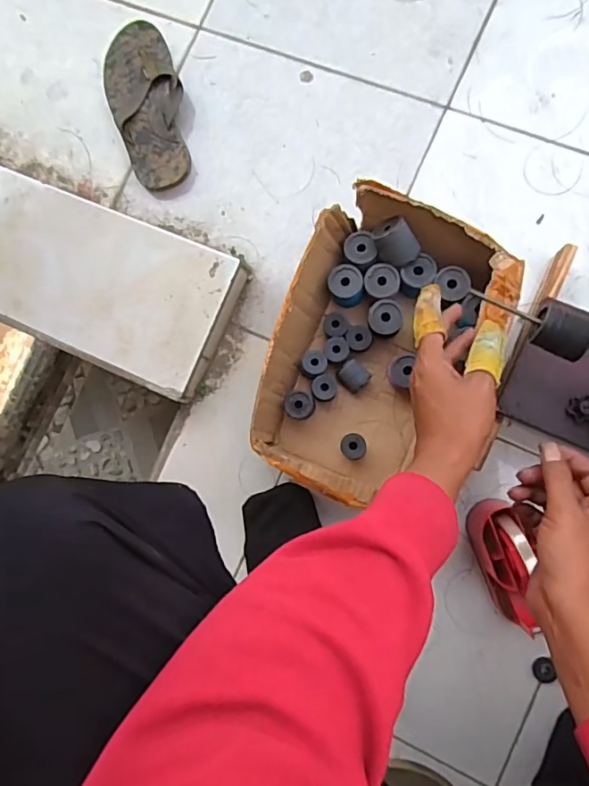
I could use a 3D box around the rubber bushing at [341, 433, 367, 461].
[{"bbox_3d":[0.077,0.070,0.700,0.031,0.041,0.034,-1,84,8],"label":"rubber bushing"}]

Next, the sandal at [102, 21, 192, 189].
[{"bbox_3d":[-0.217,-0.431,0.809,0.106,0.029,0.261,-21,82,5],"label":"sandal"}]

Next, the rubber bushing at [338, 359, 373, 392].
[{"bbox_3d":[0.080,-0.023,0.717,0.033,0.035,0.037,-43,80,2],"label":"rubber bushing"}]

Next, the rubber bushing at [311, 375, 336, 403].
[{"bbox_3d":[0.039,-0.005,0.708,0.031,0.037,0.034,-1,84,8],"label":"rubber bushing"}]

